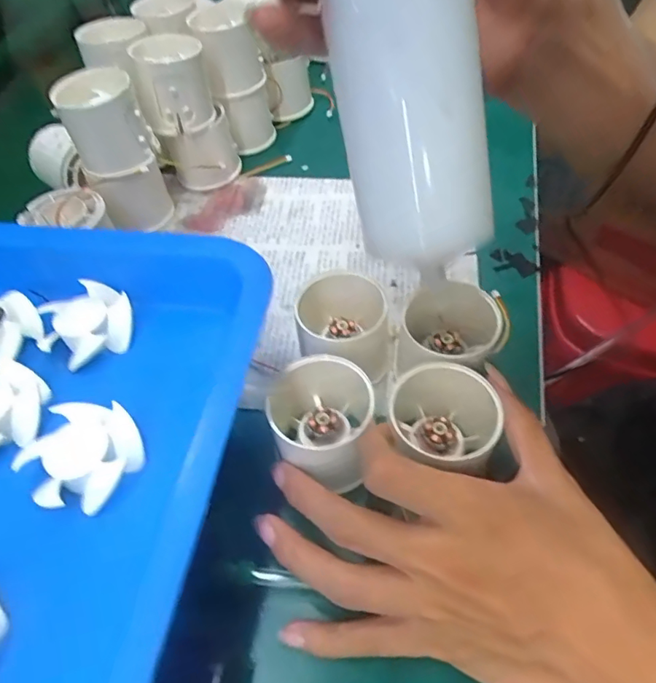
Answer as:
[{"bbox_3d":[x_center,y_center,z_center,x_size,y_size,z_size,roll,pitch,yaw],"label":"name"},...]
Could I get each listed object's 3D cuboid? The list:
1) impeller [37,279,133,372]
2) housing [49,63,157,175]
[{"bbox_3d":[-0.114,-0.008,0.250,0.044,0.015,0.040,-3,52,4],"label":"impeller"},{"bbox_3d":[-0.151,-0.148,0.352,0.052,0.053,0.052,-23,53,-12],"label":"housing"}]

